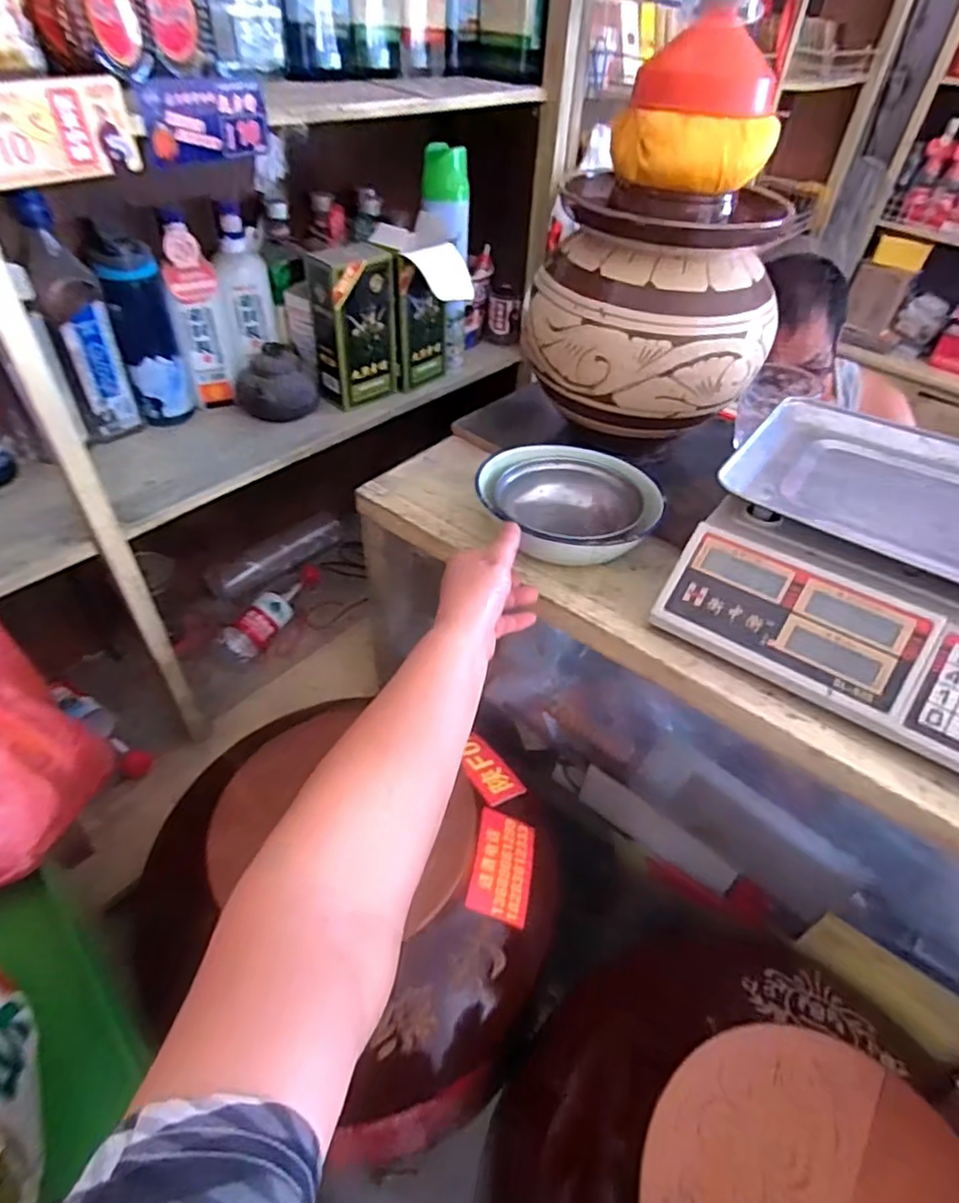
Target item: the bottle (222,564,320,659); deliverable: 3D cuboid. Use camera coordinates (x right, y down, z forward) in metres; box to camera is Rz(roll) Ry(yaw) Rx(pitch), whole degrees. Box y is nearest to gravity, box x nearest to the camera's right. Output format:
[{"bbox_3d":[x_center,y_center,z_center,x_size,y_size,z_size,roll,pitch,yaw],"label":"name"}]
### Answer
[{"bbox_3d":[-0.331,0.010,1.023,0.053,0.061,0.226,20,46,16],"label":"bottle"}]

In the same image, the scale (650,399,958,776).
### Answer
[{"bbox_3d":[0.374,-0.034,0.540,0.320,0.105,0.345,28,48,23],"label":"scale"}]

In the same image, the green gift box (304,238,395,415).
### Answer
[{"bbox_3d":[-0.170,-0.366,0.828,0.069,0.183,0.098,36,52,29],"label":"green gift box"}]

